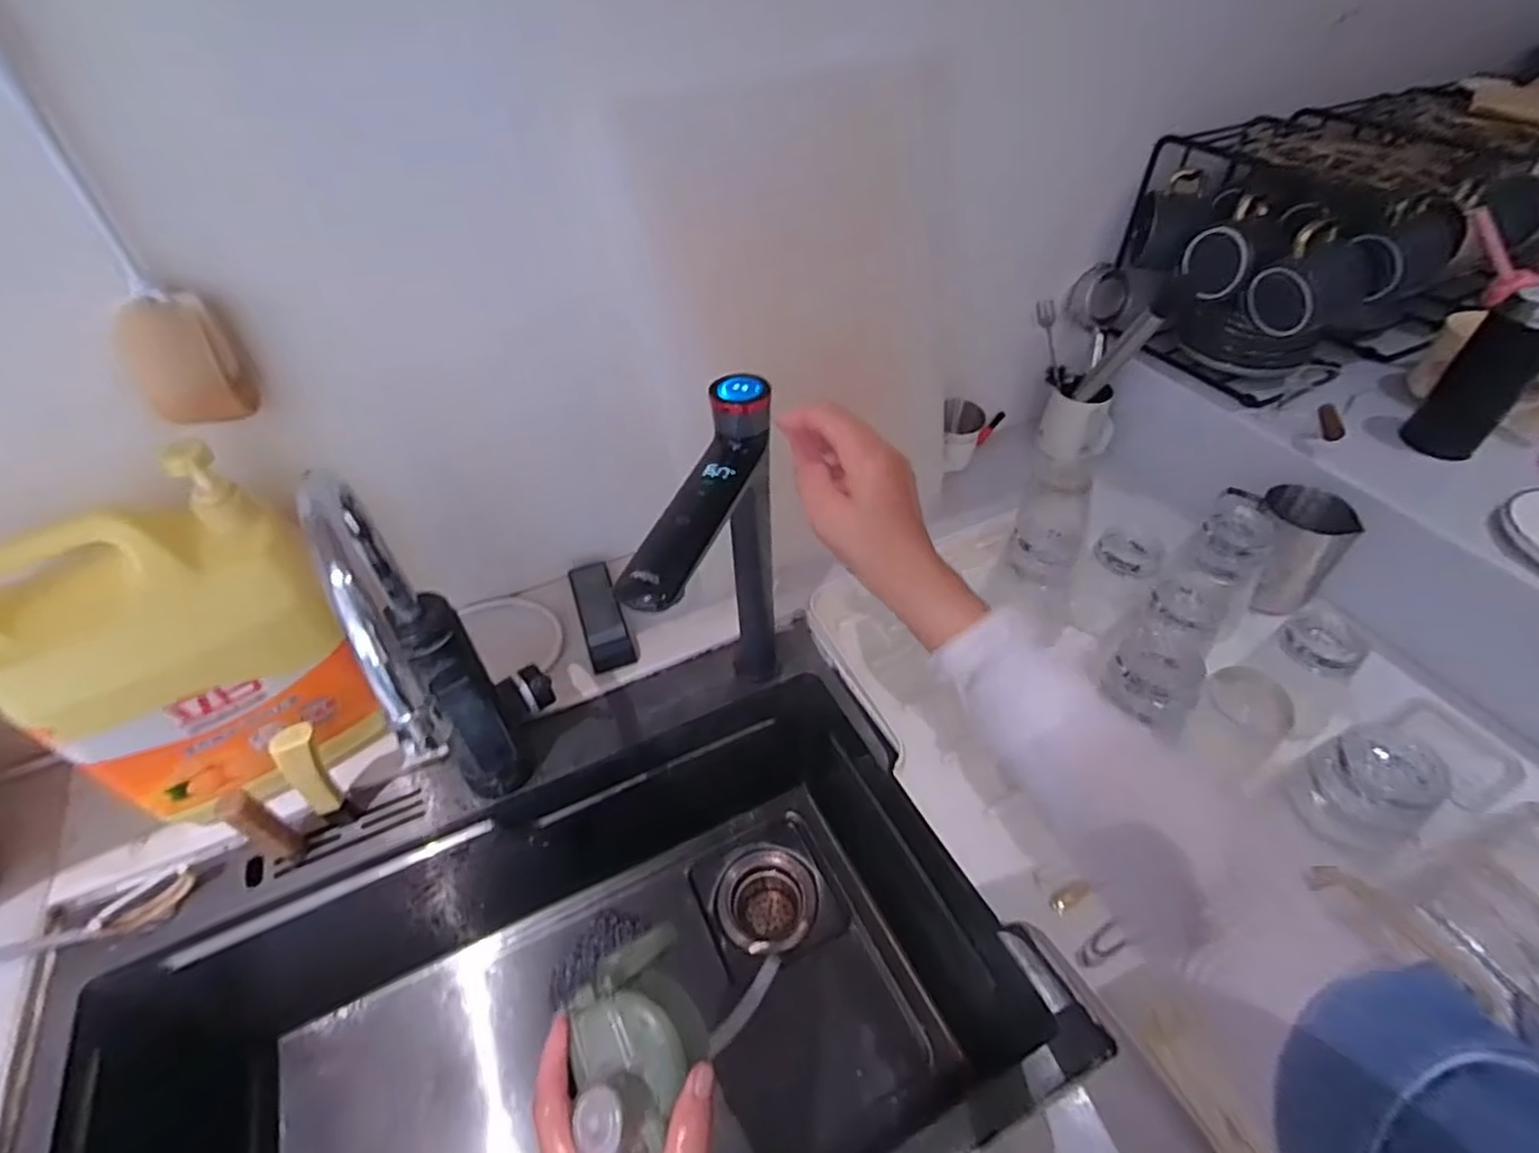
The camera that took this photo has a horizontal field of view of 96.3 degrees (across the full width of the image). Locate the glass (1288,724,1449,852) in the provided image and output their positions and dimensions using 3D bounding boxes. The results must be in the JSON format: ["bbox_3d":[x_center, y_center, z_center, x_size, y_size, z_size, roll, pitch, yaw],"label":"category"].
[{"bbox_3d":[0.402,0.143,0.466,0.064,0.071,0.063,0,46,0],"label":"glass"}]

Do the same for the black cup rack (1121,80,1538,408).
[{"bbox_3d":[0.727,-0.424,0.843,0.611,0.264,0.245,-17,48,-15],"label":"black cup rack"}]

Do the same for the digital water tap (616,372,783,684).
[{"bbox_3d":[-0.042,0.023,0.552,0.044,0.314,0.170,16,48,15],"label":"digital water tap"}]

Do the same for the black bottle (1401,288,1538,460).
[{"bbox_3d":[0.716,-0.199,0.685,0.055,0.165,0.064,-34,55,-28],"label":"black bottle"}]

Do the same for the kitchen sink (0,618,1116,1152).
[{"bbox_3d":[-0.160,0.371,0.585,0.670,0.249,0.439,-21,49,-18],"label":"kitchen sink"}]

